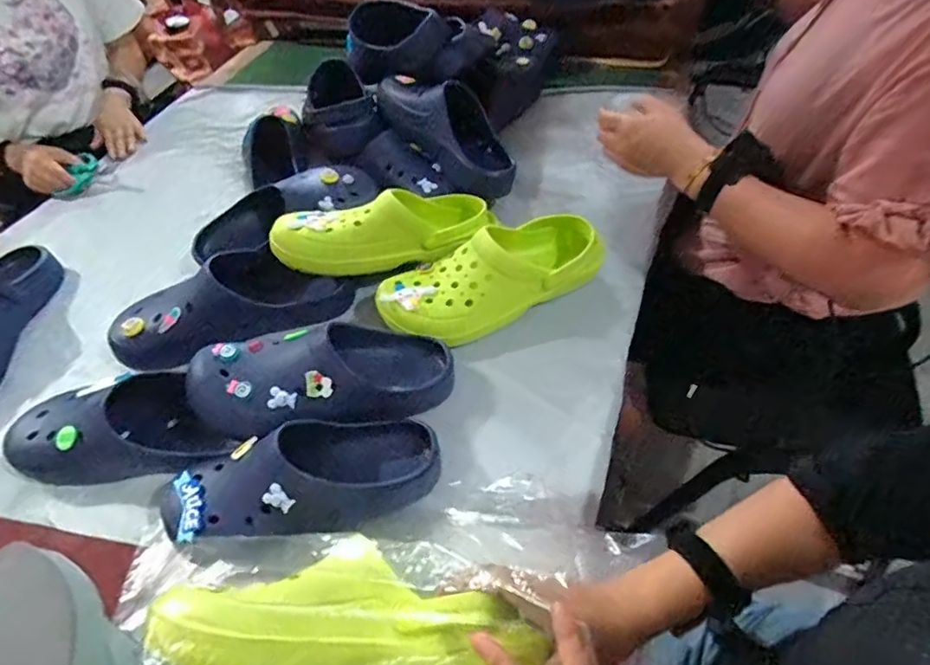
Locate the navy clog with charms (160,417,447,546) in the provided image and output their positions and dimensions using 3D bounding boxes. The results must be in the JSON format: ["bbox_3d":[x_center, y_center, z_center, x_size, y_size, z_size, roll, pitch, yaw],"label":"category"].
[{"bbox_3d":[-0.156,0.139,0.530,0.261,0.080,0.101,-10,50,-1],"label":"navy clog with charms"}]

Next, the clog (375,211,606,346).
[{"bbox_3d":[0.036,-0.068,0.679,0.278,0.088,0.104,-22,51,-12],"label":"clog"}]

